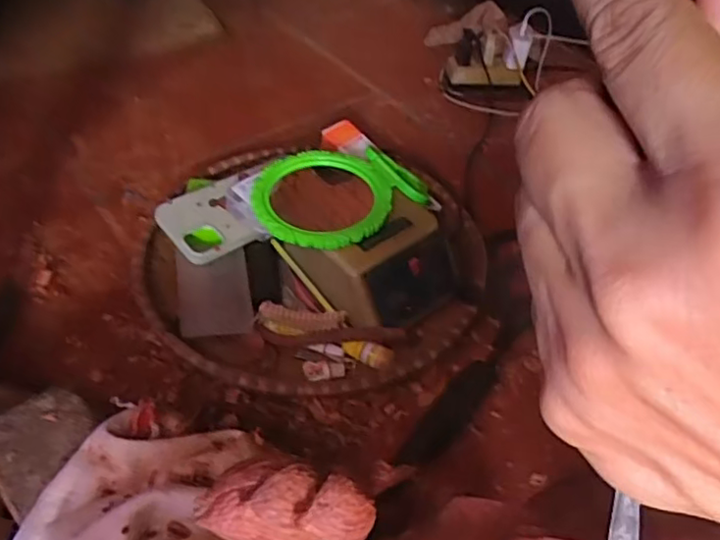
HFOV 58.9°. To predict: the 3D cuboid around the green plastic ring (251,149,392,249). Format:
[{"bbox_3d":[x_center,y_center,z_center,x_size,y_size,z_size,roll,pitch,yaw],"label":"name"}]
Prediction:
[{"bbox_3d":[-0.036,-0.071,0.607,0.127,0.020,0.125,16,47,11],"label":"green plastic ring"}]

